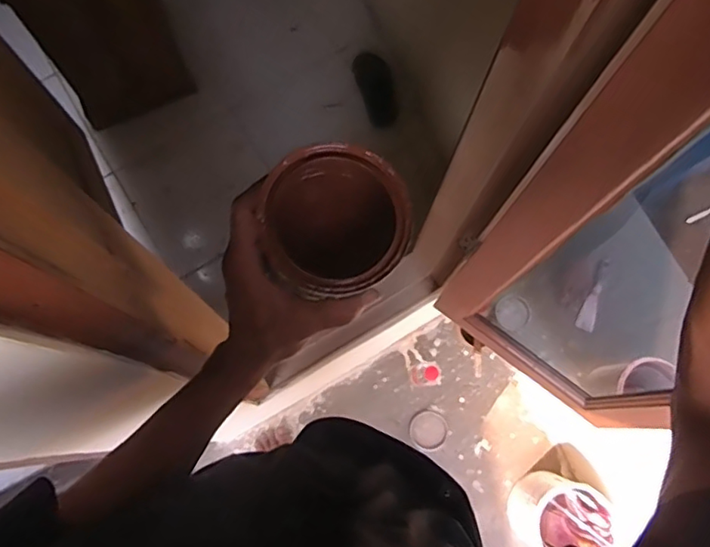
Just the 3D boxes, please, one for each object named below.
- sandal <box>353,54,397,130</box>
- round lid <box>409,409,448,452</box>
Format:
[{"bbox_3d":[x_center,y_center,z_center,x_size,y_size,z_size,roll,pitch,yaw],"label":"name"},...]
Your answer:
[{"bbox_3d":[0.072,-0.590,1.801,0.107,0.040,0.267,-16,75,-5],"label":"sandal"},{"bbox_3d":[0.184,0.395,1.429,0.092,0.014,0.095,0,74,-1],"label":"round lid"}]

